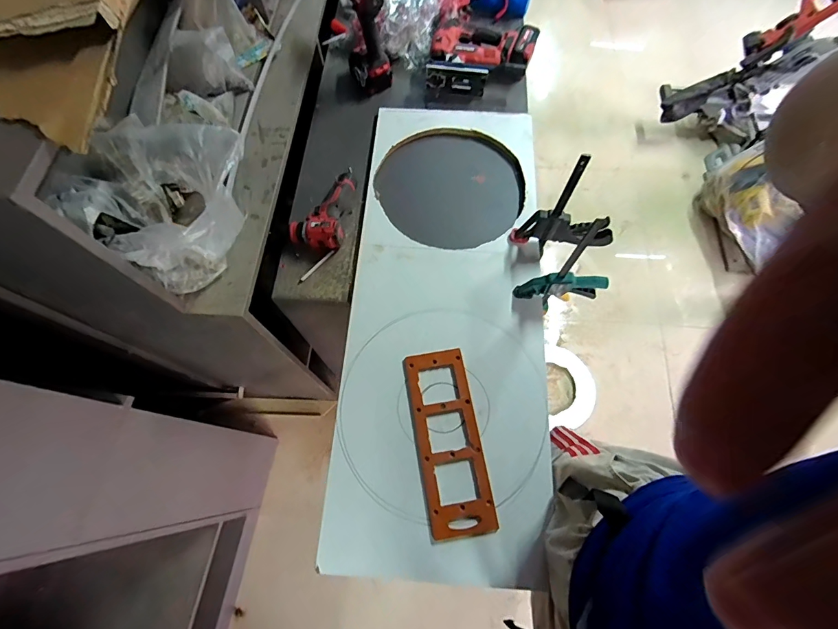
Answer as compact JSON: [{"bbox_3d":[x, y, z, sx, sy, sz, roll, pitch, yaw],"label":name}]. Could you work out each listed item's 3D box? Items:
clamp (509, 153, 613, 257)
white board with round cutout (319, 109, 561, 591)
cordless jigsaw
[{"bbox_3d":[0.305,-0.204,0.783,0.199,0.234,0.046,4,68,3],"label":"clamp"},{"bbox_3d":[0.057,-0.039,0.833,0.386,0.025,0.999,3,68,2],"label":"white board with round cutout"},{"bbox_3d":[0.168,-0.691,1.080,0.258,0.075,0.217,12,68,6],"label":"cordless jigsaw"}]

